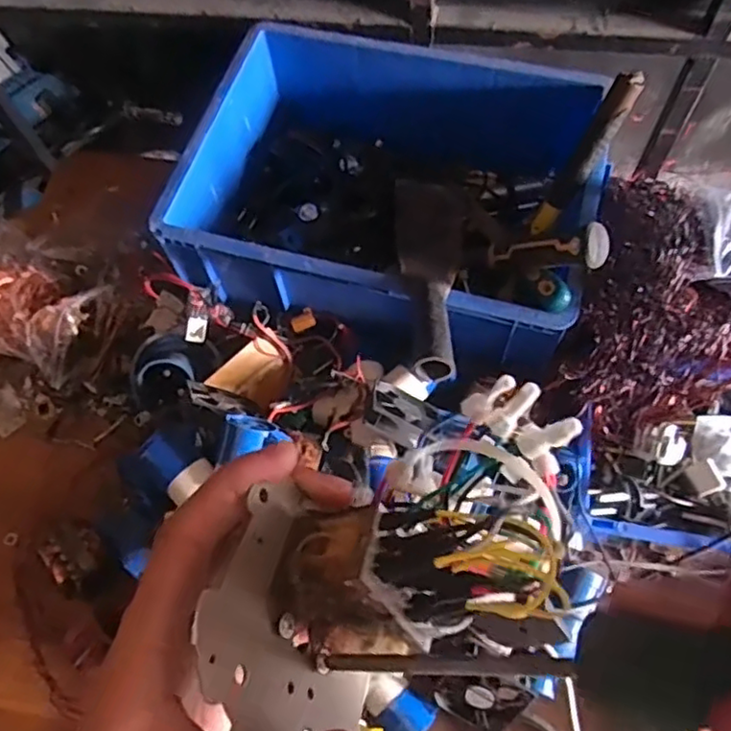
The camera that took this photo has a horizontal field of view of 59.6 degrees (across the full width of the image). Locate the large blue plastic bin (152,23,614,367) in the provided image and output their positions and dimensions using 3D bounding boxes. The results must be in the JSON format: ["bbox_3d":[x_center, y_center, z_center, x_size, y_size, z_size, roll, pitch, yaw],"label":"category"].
[{"bbox_3d":[0.034,-0.212,0.815,0.473,0.178,0.374,13,67,9],"label":"large blue plastic bin"}]

